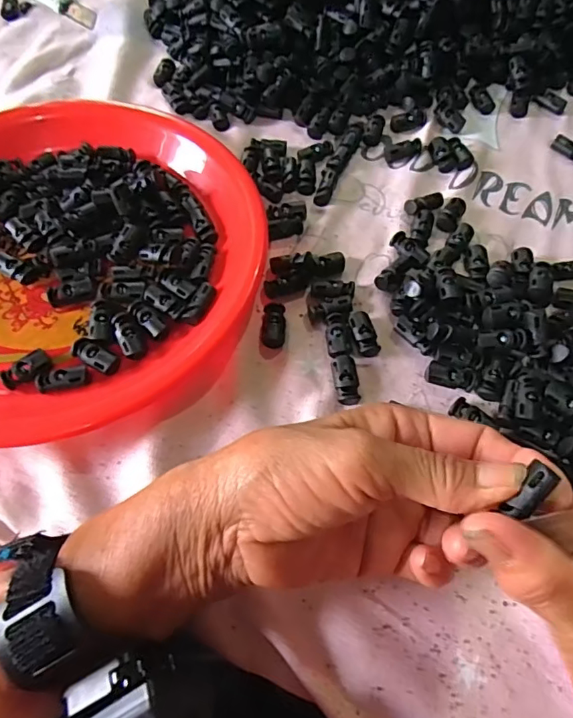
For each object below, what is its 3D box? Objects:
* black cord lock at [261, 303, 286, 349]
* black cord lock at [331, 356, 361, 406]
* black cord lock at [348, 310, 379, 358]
[{"bbox_3d":[-0.008,-0.021,0.306,0.014,0.007,0.029,2,61,0],"label":"black cord lock"},{"bbox_3d":[0.034,0.012,0.288,0.013,0.006,0.029,-5,61,-4],"label":"black cord lock"},{"bbox_3d":[0.047,-0.016,0.304,0.014,0.007,0.030,-9,62,-6],"label":"black cord lock"}]

